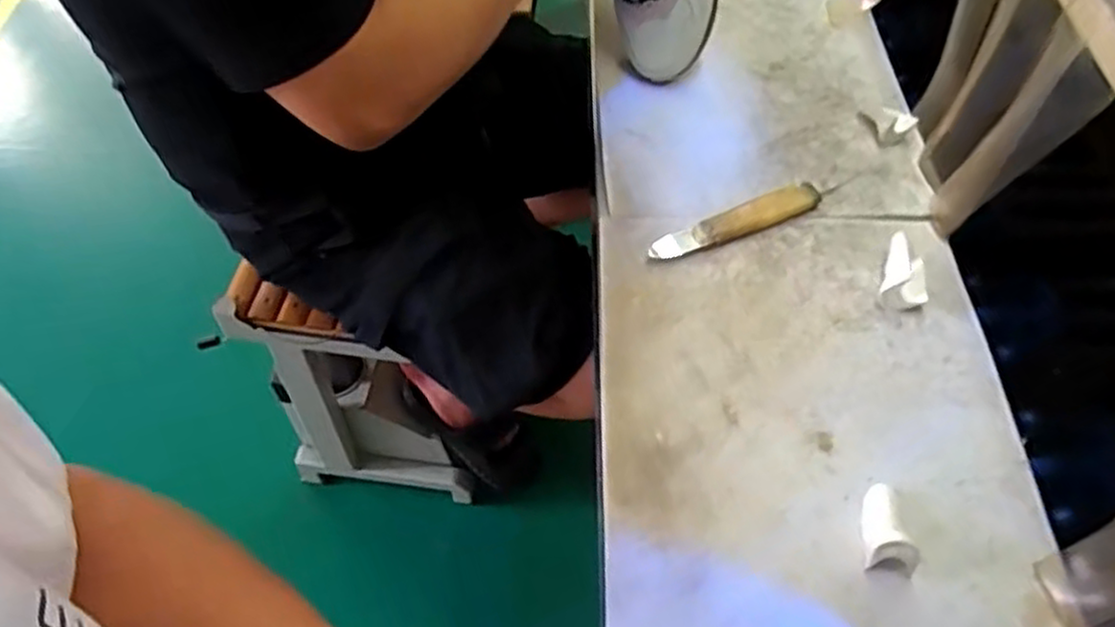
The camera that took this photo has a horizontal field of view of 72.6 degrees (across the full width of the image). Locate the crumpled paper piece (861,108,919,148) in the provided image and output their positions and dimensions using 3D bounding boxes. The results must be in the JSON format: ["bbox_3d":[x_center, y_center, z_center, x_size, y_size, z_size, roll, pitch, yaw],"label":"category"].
[{"bbox_3d":[0.312,-0.183,0.717,0.032,0.031,0.044,-9,55,-7],"label":"crumpled paper piece"}]

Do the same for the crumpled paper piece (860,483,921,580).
[{"bbox_3d":[0.213,0.134,0.486,0.028,0.024,0.055,6,55,3],"label":"crumpled paper piece"}]

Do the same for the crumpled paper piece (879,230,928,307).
[{"bbox_3d":[0.279,-0.032,0.609,0.036,0.030,0.055,17,56,11],"label":"crumpled paper piece"}]

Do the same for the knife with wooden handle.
[{"bbox_3d":[0.154,-0.077,0.647,0.166,0.012,0.028,-23,58,-16],"label":"knife with wooden handle"}]

